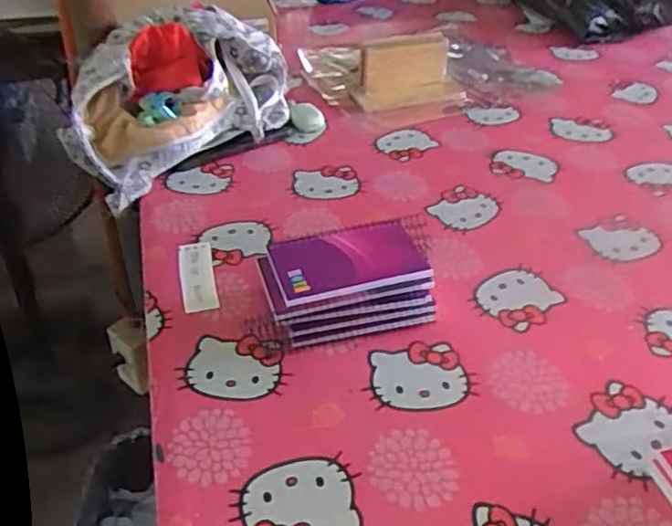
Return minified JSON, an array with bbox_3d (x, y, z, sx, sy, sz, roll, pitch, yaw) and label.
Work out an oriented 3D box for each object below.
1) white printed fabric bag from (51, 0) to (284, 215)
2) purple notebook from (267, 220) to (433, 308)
[{"bbox_3d":[-0.189,-0.222,0.853,0.304,0.148,0.161,-30,46,-32],"label":"white printed fabric bag"},{"bbox_3d":[0.010,-0.004,0.592,0.130,0.016,0.083,-12,39,-16],"label":"purple notebook"}]

